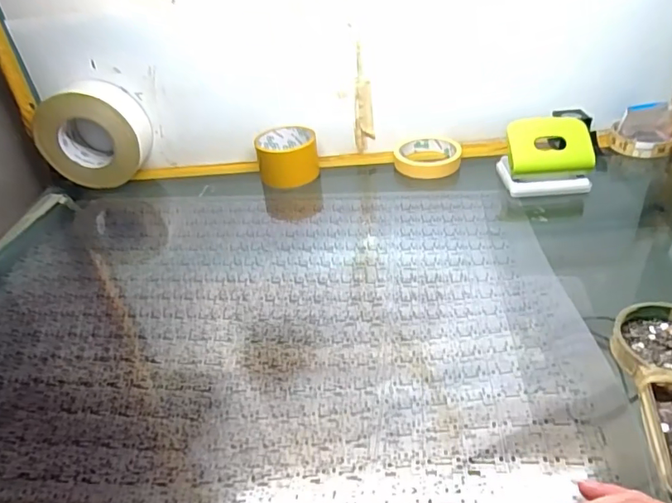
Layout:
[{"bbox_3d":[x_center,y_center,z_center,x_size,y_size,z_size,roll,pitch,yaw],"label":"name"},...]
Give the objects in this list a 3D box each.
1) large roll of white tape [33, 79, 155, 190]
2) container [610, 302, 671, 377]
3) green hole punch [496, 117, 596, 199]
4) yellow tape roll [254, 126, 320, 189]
[{"bbox_3d":[-0.342,-0.159,0.719,0.147,0.141,0.056,-5,35,1],"label":"large roll of white tape"},{"bbox_3d":[0.270,0.076,0.402,0.083,0.018,0.080,-4,35,3],"label":"container"},{"bbox_3d":[0.271,-0.125,0.646,0.103,0.080,0.067,-2,35,5],"label":"green hole punch"},{"bbox_3d":[-0.068,-0.137,0.722,0.085,0.054,0.092,-4,35,3],"label":"yellow tape roll"}]

